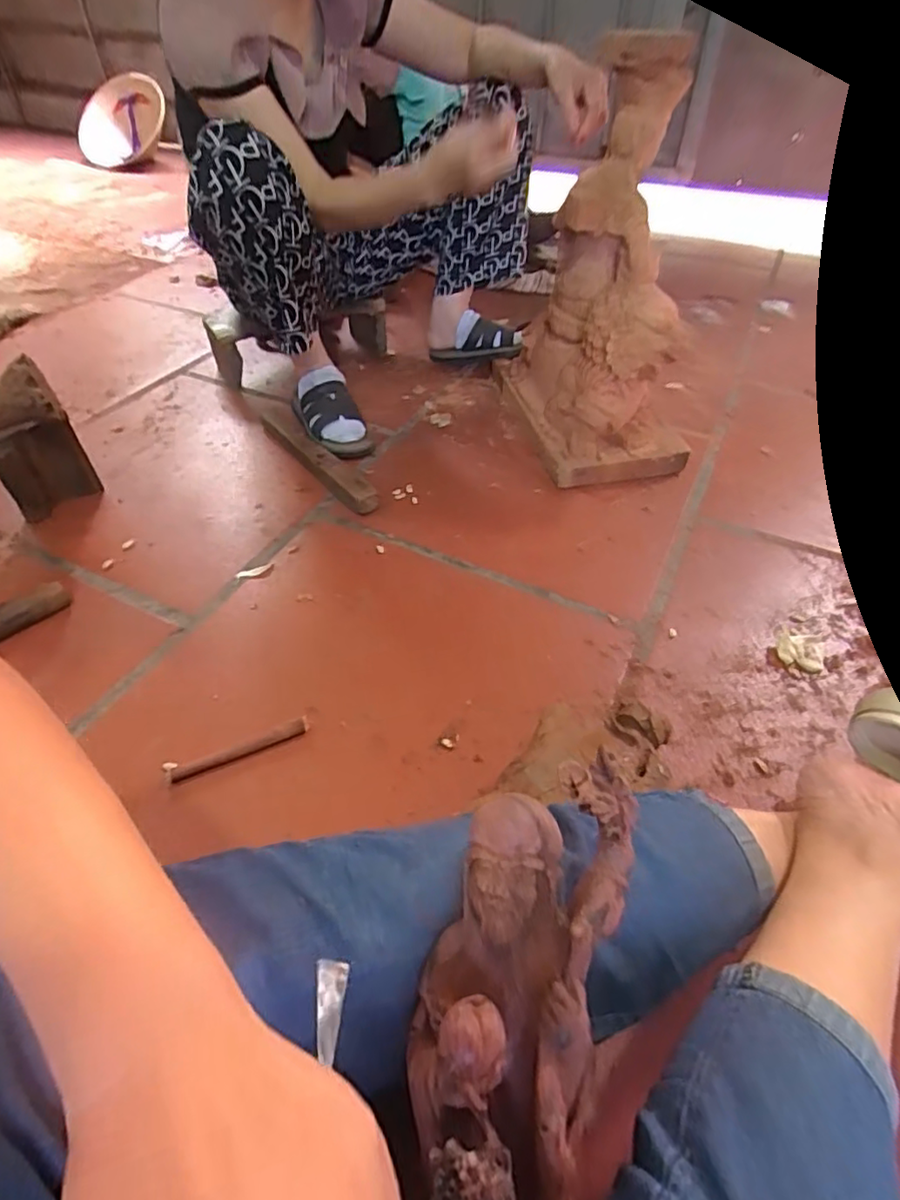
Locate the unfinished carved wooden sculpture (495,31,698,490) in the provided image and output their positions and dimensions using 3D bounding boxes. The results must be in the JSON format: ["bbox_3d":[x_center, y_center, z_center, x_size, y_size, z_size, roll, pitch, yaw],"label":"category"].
[{"bbox_3d":[0.243,-0.473,0.877,0.221,0.497,0.343,-10,48,-10],"label":"unfinished carved wooden sculpture"}]

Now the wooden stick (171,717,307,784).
[{"bbox_3d":[-0.218,0.158,0.617,0.139,0.016,0.013,-19,50,-18],"label":"wooden stick"}]

